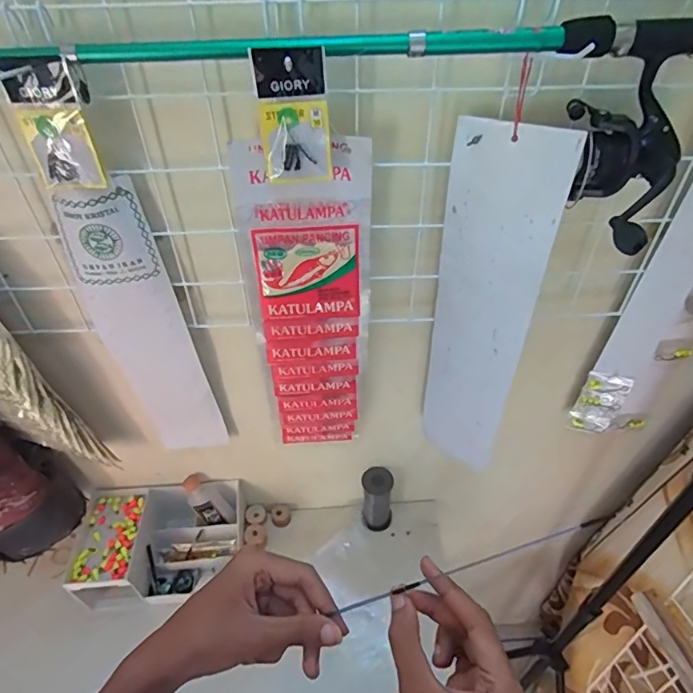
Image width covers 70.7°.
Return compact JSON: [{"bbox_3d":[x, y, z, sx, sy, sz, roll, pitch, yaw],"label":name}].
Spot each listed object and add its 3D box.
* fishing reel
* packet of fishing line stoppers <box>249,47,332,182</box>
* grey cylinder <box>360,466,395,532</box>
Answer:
[{"bbox_3d":[0.223,-0.143,0.369,0.079,0.091,0.106,-12,45,-11],"label":"fishing reel"},{"bbox_3d":[-0.039,-0.172,0.370,0.051,0.092,0.008,-6,44,-4],"label":"packet of fishing line stoppers"},{"bbox_3d":[0.050,0.248,0.791,0.049,0.108,0.053,2,44,4],"label":"grey cylinder"}]

